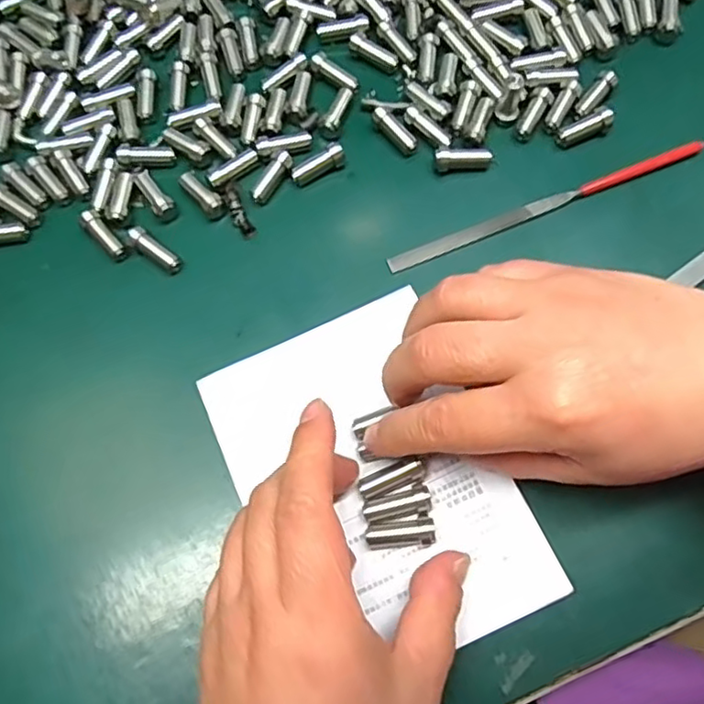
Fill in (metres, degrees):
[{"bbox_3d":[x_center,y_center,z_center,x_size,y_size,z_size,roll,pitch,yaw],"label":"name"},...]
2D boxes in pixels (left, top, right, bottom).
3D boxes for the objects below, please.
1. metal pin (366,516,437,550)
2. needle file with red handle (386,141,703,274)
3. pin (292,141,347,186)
[{"bbox_3d":[0.019,0.071,0.249,0.026,0.009,0.010,-6,72,0],"label":"metal pin"},{"bbox_3d":[0.092,-0.069,0.300,0.159,0.005,0.008,-21,72,-5],"label":"needle file with red handle"},{"bbox_3d":[-0.015,-0.091,0.307,0.029,0.008,0.008,-27,73,-7],"label":"pin"}]

